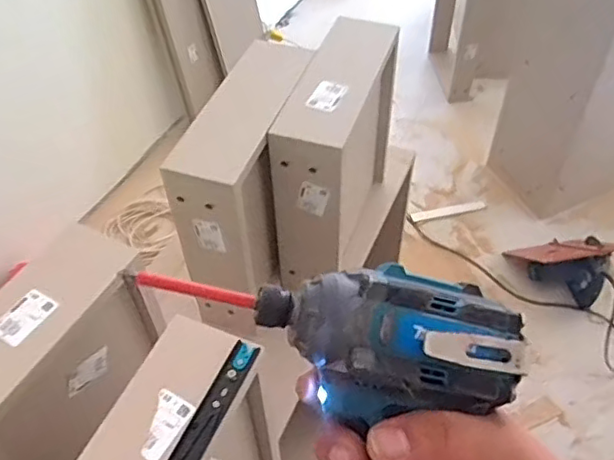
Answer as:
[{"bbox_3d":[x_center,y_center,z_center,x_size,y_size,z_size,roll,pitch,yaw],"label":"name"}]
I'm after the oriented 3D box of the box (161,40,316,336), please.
[{"bbox_3d":[-0.081,-0.058,0.966,0.108,0.330,0.304,12,48,14],"label":"box"}]

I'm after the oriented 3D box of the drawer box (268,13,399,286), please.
[{"bbox_3d":[0.052,-0.109,1.006,0.104,0.349,0.318,13,48,15],"label":"drawer box"}]

